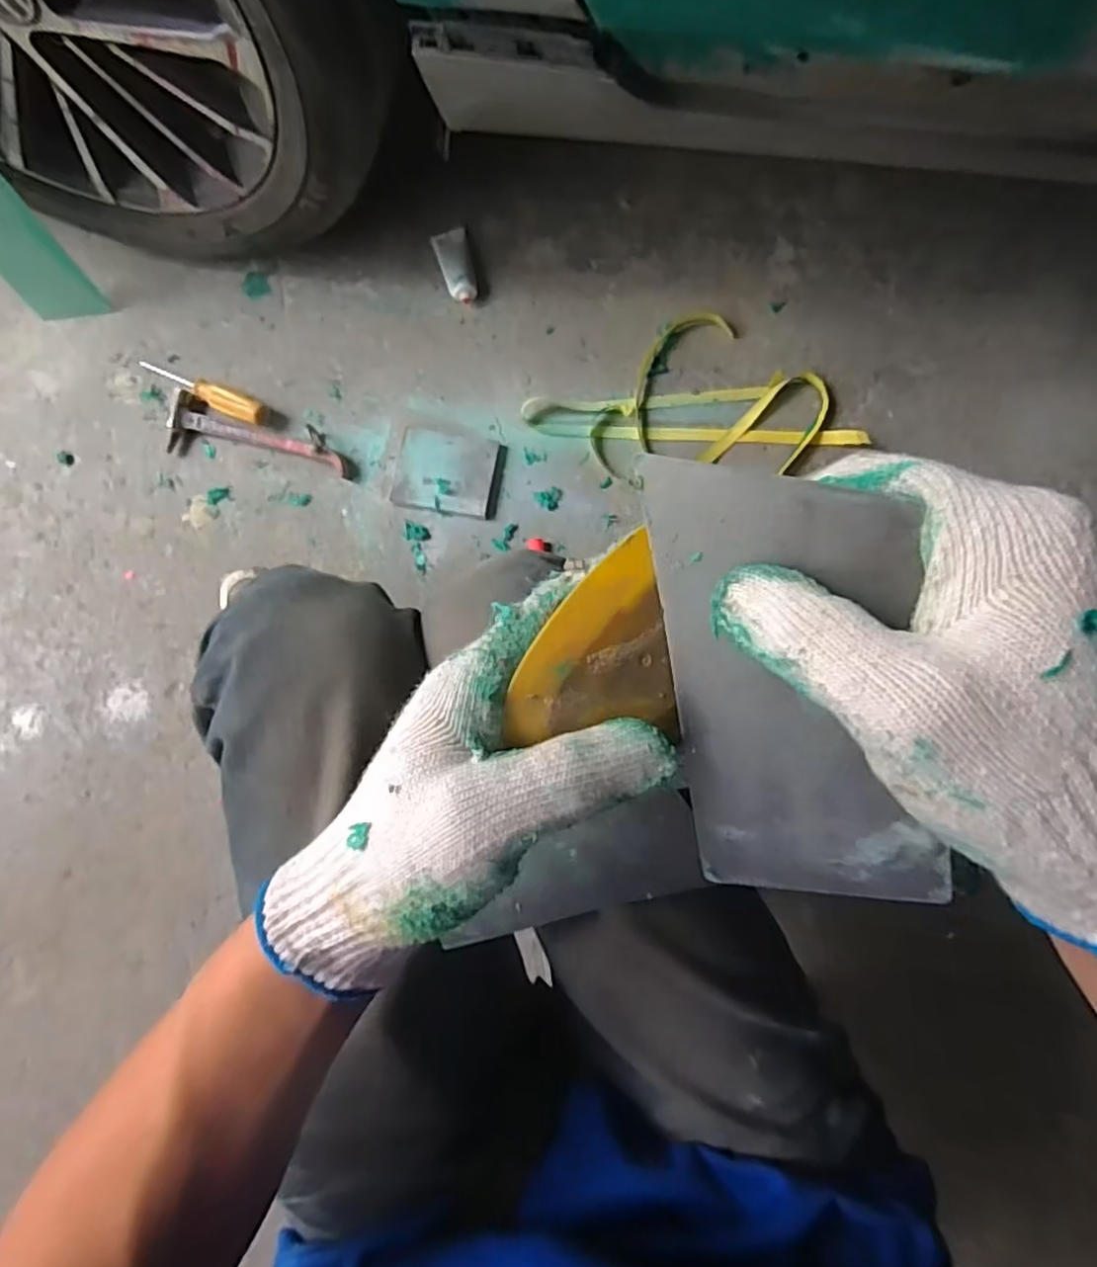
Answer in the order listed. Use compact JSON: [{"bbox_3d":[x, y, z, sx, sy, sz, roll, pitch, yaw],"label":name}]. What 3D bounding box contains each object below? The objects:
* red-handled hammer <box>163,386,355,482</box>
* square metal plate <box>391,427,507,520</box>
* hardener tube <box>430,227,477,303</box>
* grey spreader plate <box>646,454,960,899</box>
[{"bbox_3d":[-0.357,-0.237,0.832,0.244,0.019,0.071,15,84,5],"label":"red-handled hammer"},{"bbox_3d":[-0.120,-0.195,0.818,0.126,0.012,0.095,11,84,5],"label":"square metal plate"},{"bbox_3d":[-0.119,-0.469,0.856,0.043,0.020,0.104,-12,83,2],"label":"hardener tube"},{"bbox_3d":[0.071,0.017,0.198,0.070,0.005,0.139,-4,107,26],"label":"grey spreader plate"}]

